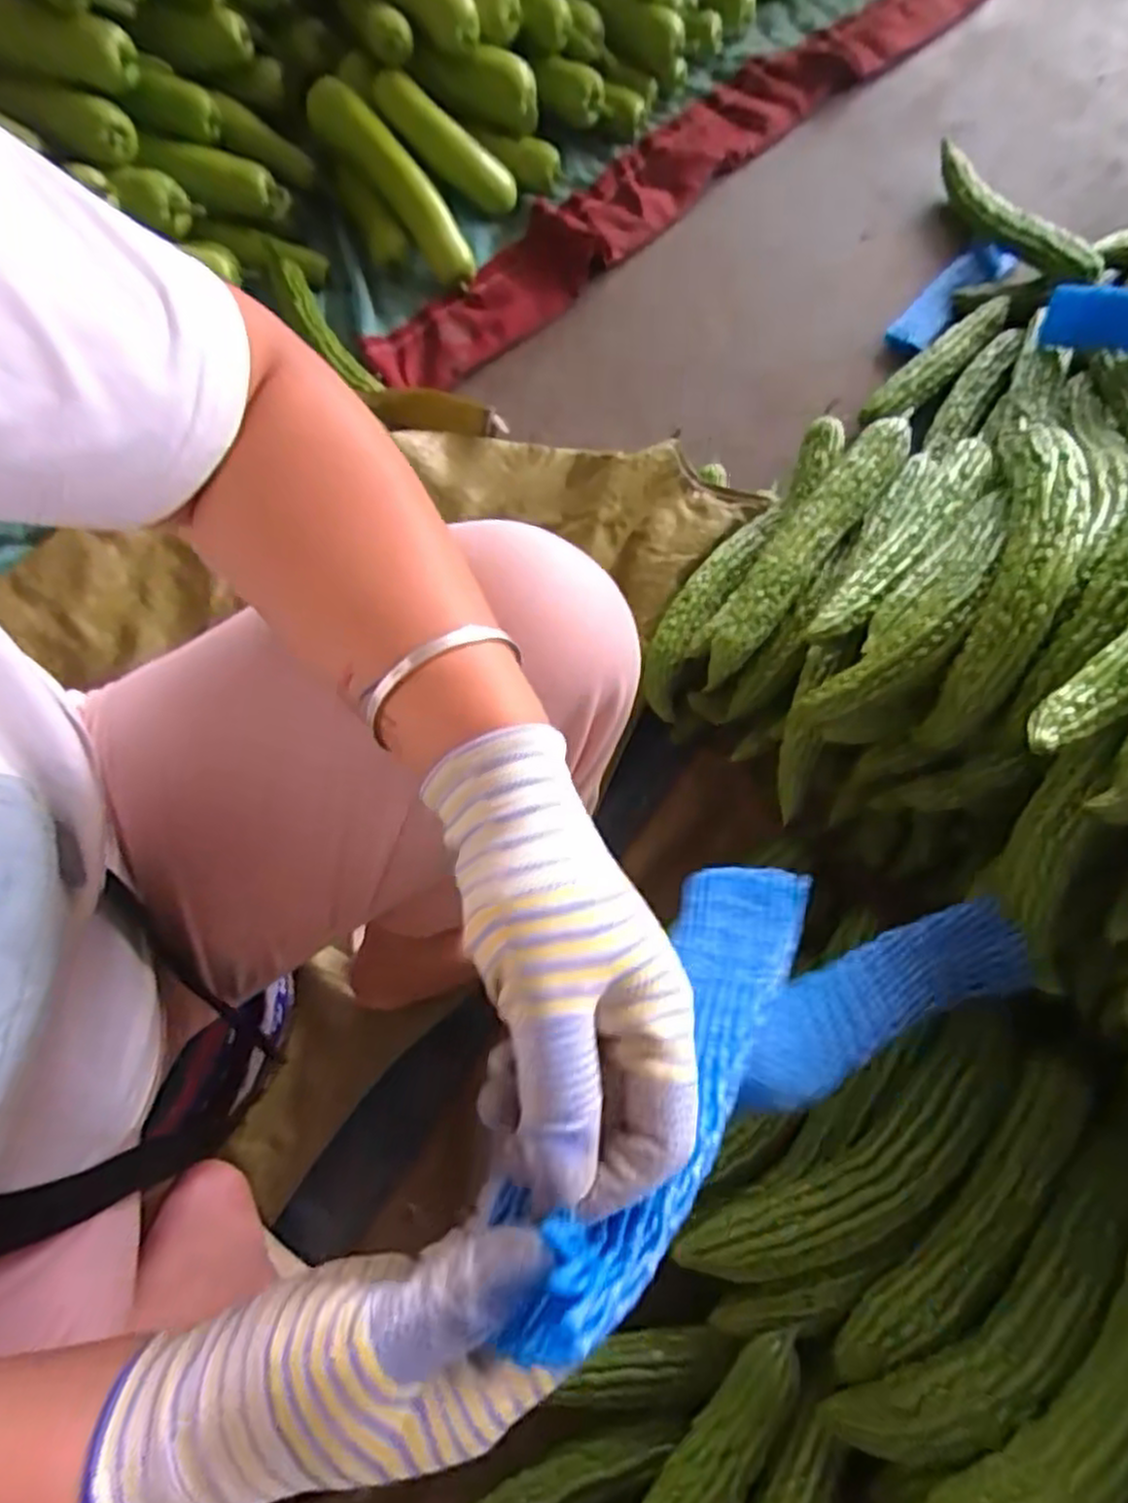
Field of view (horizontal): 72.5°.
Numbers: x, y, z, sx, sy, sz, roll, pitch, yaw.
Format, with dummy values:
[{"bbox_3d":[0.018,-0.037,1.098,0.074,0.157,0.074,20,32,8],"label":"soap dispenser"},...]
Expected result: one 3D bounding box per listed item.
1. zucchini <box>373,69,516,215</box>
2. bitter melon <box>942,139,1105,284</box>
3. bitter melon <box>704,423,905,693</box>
[{"bbox_3d":[-0.147,-0.776,0.982,0.203,0.052,0.050,30,68,-23],"label":"zucchini"},{"bbox_3d":[0.568,-0.679,0.980,0.046,0.066,0.307,-22,69,-7],"label":"bitter melon"},{"bbox_3d":[0.209,-0.183,0.696,0.062,0.065,0.305,36,74,14],"label":"bitter melon"}]

